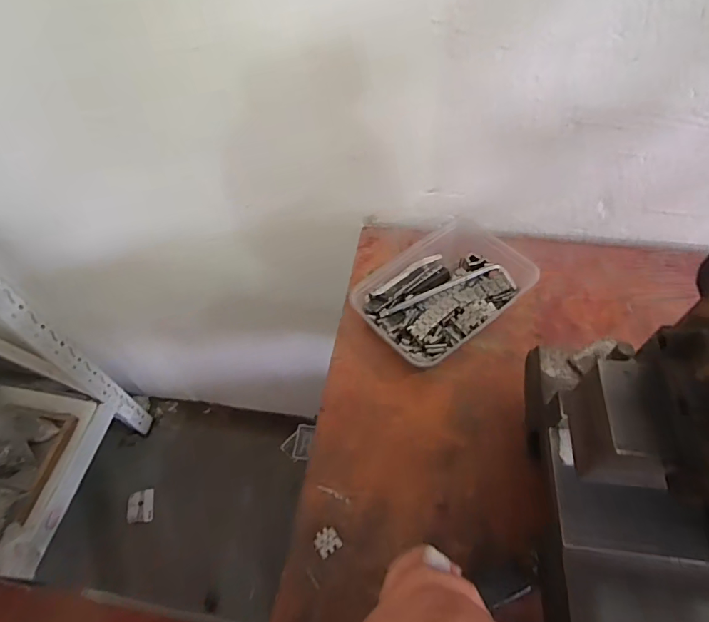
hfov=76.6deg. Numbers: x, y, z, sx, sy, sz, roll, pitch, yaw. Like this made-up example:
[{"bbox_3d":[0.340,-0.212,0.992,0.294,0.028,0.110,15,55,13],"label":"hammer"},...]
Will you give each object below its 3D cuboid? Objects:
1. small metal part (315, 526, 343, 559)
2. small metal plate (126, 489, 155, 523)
[{"bbox_3d":[-0.021,0.178,0.347,0.018,0.004,0.018,-29,59,-16],"label":"small metal part"},{"bbox_3d":[-0.509,0.465,1.069,0.058,0.005,0.070,2,57,-22],"label":"small metal plate"}]

